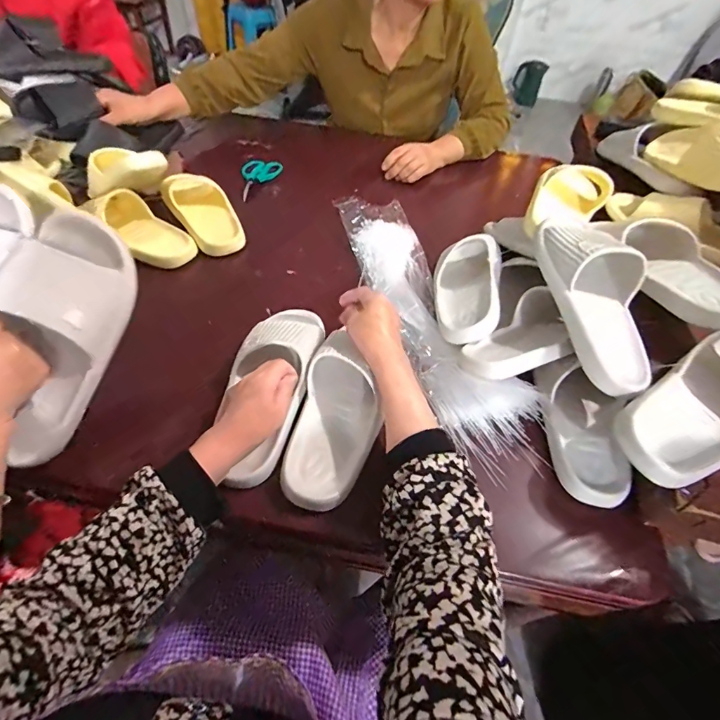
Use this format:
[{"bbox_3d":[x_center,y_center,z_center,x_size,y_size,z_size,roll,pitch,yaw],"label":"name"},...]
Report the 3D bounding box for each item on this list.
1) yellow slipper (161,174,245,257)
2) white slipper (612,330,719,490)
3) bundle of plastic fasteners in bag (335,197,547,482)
[{"bbox_3d":[-0.295,-0.278,0.771,0.103,0.050,0.244,-23,55,-18],"label":"yellow slipper"},{"bbox_3d":[0.402,0.036,0.449,0.280,0.066,0.106,-26,56,-20],"label":"white slipper"},{"bbox_3d":[0.100,-0.097,0.650,0.139,0.043,0.568,-16,53,-13],"label":"bundle of plastic fasteners in bag"}]

